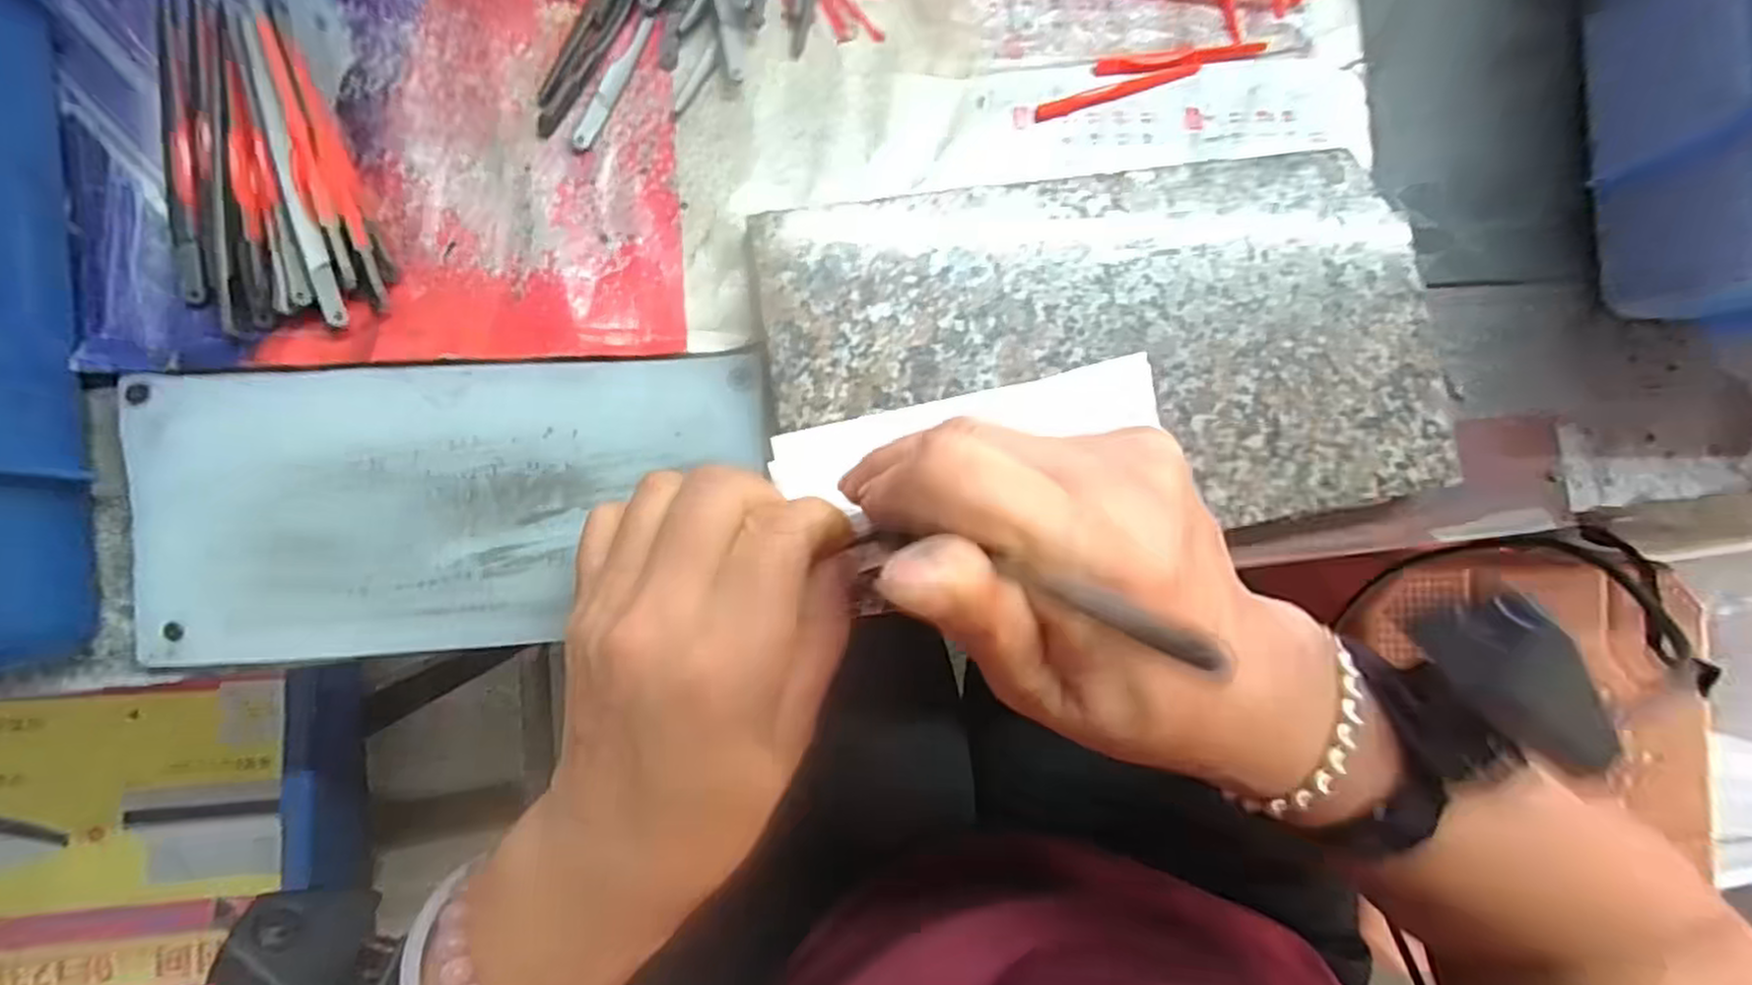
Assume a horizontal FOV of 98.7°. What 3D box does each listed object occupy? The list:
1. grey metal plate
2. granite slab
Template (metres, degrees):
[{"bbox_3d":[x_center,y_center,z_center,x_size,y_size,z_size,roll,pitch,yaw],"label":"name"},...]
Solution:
[{"bbox_3d":[-0.135,0.004,0.250,0.197,0.006,0.093,-4,87,-8],"label":"grey metal plate"},{"bbox_3d":[0.083,-0.049,0.273,0.239,0.028,0.125,-8,88,-8],"label":"granite slab"}]

